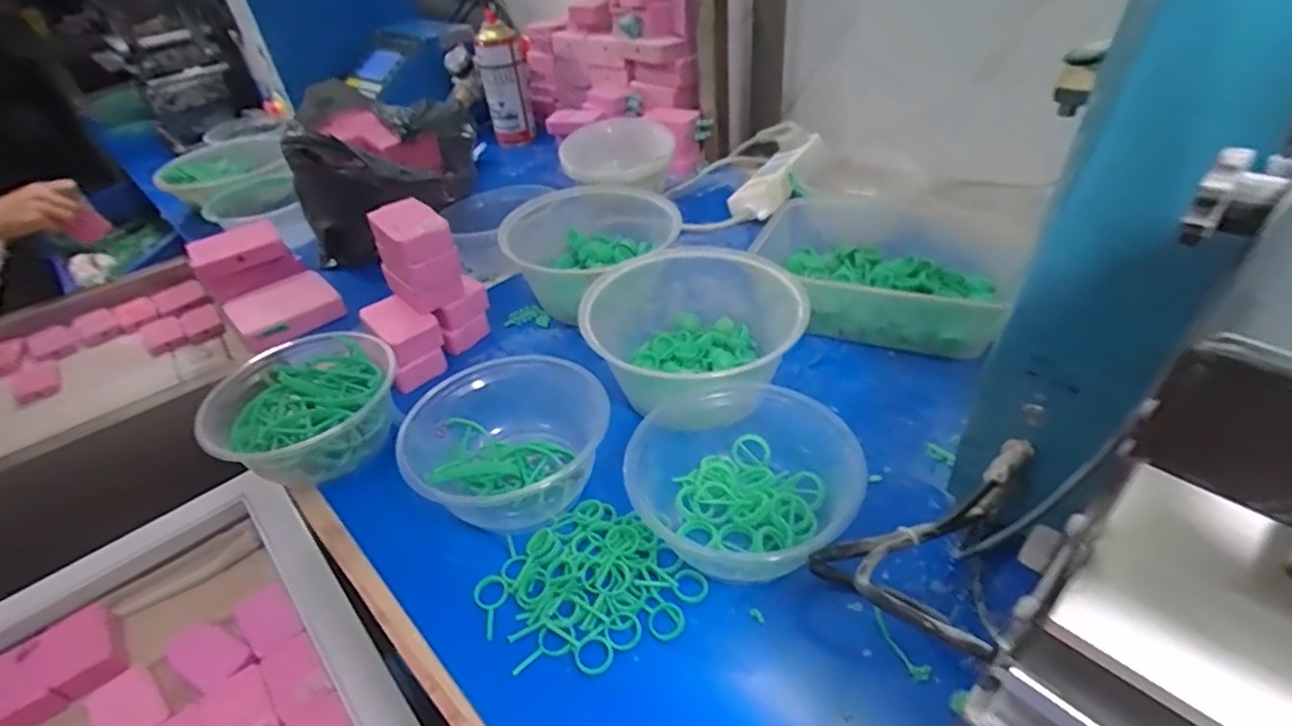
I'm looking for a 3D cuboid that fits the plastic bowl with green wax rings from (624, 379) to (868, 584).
[{"bbox_3d":[0.067,0.066,0.397,0.126,0.053,0.124,-4,39,3],"label":"plastic bowl with green wax rings"}]

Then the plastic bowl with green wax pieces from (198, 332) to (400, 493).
[{"bbox_3d":[-0.254,0.034,0.475,0.128,0.053,0.124,-4,39,3],"label":"plastic bowl with green wax pieces"}]

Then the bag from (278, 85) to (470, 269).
[{"bbox_3d":[-0.298,-0.213,0.730,0.190,0.154,0.161,8,41,16],"label":"bag"}]

